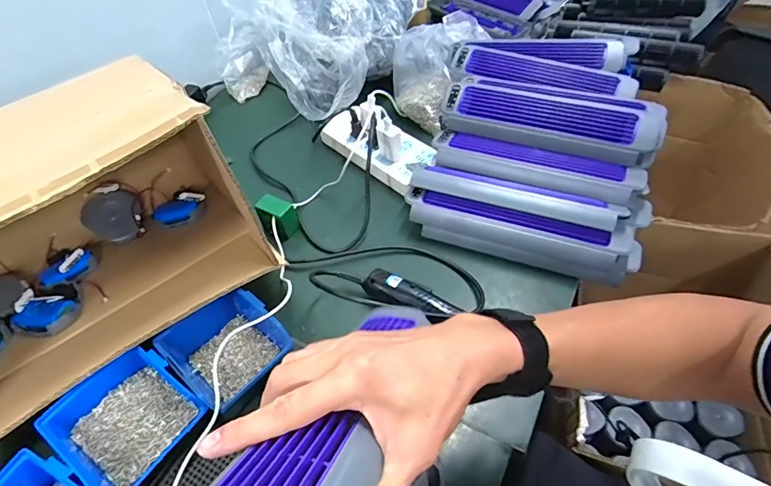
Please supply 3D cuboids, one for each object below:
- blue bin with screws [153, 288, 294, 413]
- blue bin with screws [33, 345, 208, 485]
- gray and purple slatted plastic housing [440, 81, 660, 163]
[{"bbox_3d":[-0.190,0.121,0.519,0.133,0.057,0.114,33,61,29],"label":"blue bin with screws"},{"bbox_3d":[-0.276,0.187,0.468,0.131,0.051,0.121,29,59,26],"label":"blue bin with screws"},{"bbox_3d":[0.242,-0.183,0.660,0.301,0.058,0.098,19,55,20],"label":"gray and purple slatted plastic housing"}]

